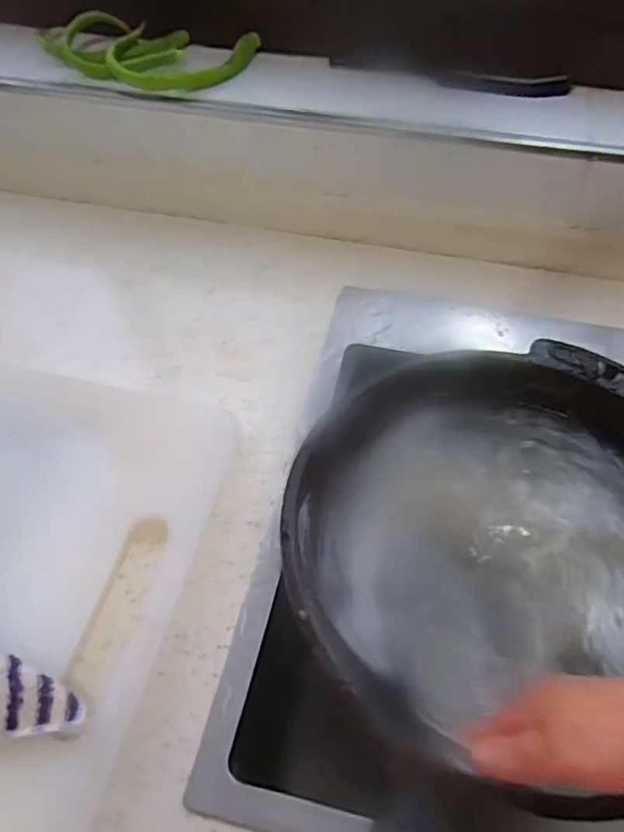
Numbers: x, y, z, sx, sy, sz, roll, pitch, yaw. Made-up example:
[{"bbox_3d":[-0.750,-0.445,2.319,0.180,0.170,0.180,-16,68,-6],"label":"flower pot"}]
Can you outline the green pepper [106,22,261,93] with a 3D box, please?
[{"bbox_3d":[-0.127,-0.345,0.604,0.136,0.026,0.086,6,56,5],"label":"green pepper"}]

